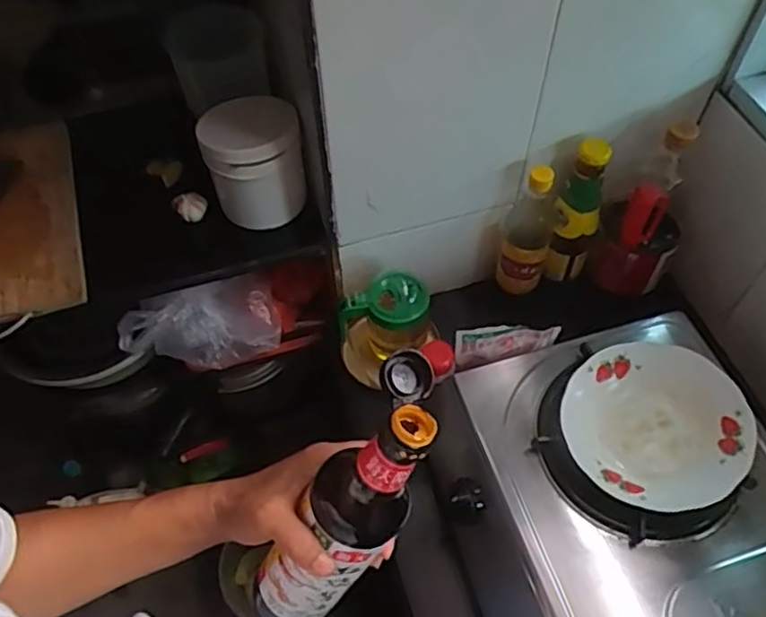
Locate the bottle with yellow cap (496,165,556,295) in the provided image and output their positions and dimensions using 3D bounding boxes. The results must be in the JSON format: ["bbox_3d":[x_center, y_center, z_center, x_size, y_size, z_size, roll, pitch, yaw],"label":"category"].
[{"bbox_3d":[0.202,-0.109,0.919,0.065,0.224,0.067,11,57,9],"label":"bottle with yellow cap"}]

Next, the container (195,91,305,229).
[{"bbox_3d":[-0.170,-0.201,0.892,0.121,0.149,0.132,-8,56,-3],"label":"container"}]

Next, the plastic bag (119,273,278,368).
[{"bbox_3d":[-0.277,0.023,0.996,0.231,0.090,0.109,-12,57,-6],"label":"plastic bag"}]

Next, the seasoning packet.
[{"bbox_3d":[0.155,0.044,0.834,0.131,0.062,0.005,-11,38,-2],"label":"seasoning packet"}]

